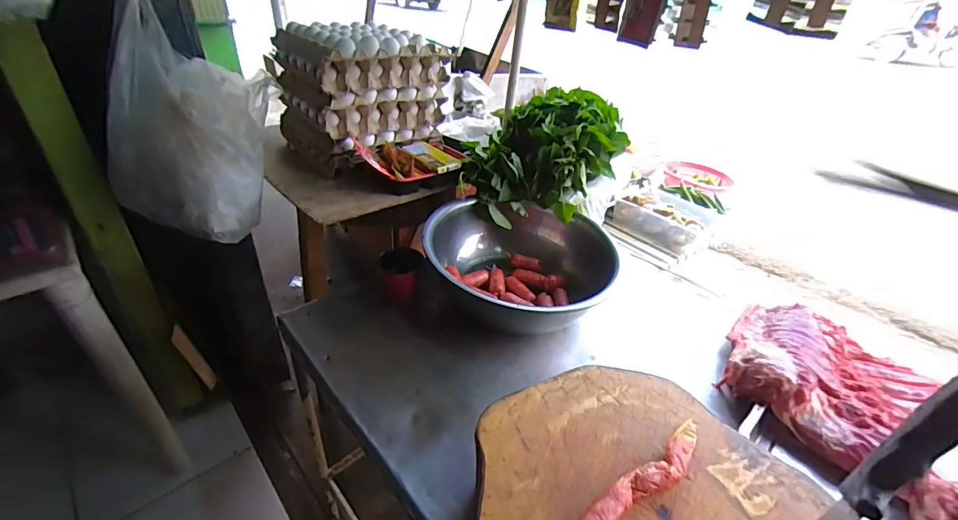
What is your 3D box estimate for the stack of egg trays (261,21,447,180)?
[{"bbox_3d":[-0.278,-0.389,0.988,0.295,0.249,0.281,-25,46,-35],"label":"stack of egg trays"}]

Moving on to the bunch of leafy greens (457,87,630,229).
[{"bbox_3d":[0.153,-0.223,0.941,0.238,0.205,0.304,28,41,27],"label":"bunch of leafy greens"}]

